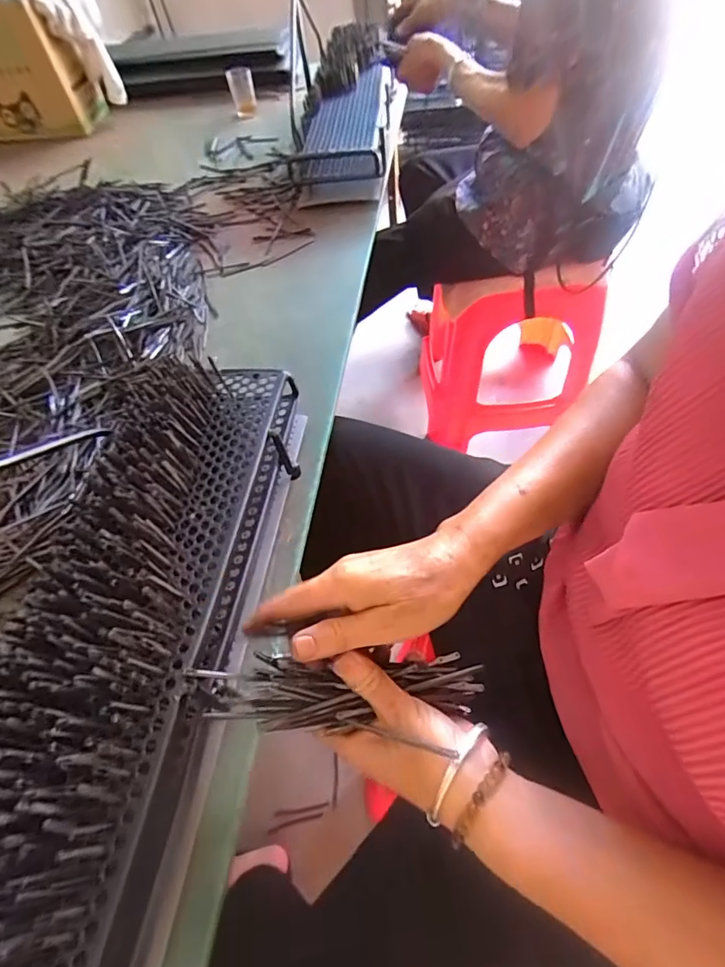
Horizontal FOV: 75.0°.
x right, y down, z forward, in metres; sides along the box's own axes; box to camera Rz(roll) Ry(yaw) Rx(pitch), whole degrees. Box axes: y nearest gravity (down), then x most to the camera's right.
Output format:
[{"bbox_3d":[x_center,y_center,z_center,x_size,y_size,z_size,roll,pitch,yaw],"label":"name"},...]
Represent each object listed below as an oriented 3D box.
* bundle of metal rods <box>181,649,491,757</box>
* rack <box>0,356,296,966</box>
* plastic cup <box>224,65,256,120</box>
[{"bbox_3d":[-0.015,0.139,0.316,0.183,0.046,0.048,-2,55,-2],"label":"bundle of metal rods"},{"bbox_3d":[-0.169,0.151,0.328,0.157,0.122,0.600,2,56,9],"label":"rack"},{"bbox_3d":[-0.277,-0.907,1.084,0.057,0.079,0.050,-17,55,-5],"label":"plastic cup"}]

